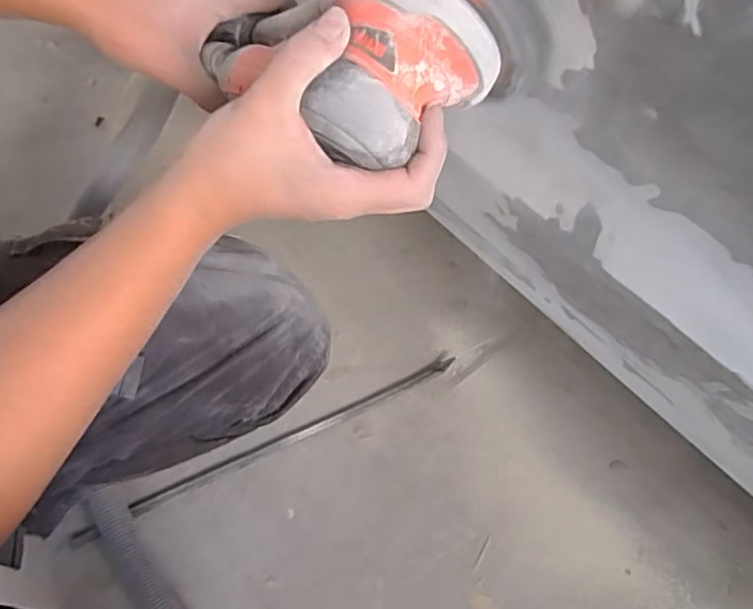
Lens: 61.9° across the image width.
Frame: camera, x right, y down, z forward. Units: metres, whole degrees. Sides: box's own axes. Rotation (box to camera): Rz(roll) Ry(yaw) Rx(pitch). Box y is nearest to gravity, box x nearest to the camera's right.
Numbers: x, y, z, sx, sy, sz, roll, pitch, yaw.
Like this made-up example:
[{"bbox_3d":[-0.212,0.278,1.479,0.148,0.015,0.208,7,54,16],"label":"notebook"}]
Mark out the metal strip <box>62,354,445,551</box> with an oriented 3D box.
[{"bbox_3d":[-0.117,0.159,0.711,0.454,0.013,0.020,-25,68,-12],"label":"metal strip"}]

